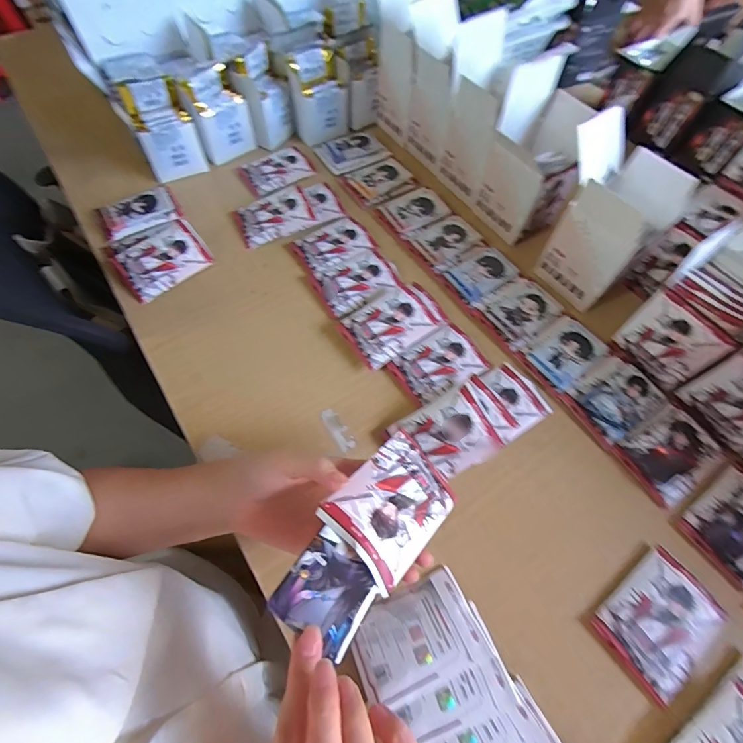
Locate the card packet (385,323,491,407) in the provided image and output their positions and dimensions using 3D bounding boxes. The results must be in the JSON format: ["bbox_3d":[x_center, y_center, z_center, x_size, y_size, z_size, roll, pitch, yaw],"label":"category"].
[{"bbox_3d":[0.079,-0.010,0.452,0.100,0.007,0.069,-33,68,-15],"label":"card packet"}]

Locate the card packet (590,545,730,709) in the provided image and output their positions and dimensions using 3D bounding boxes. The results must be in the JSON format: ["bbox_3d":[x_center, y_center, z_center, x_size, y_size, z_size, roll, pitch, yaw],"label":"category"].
[{"bbox_3d":[0.249,0.213,0.342,0.101,0.008,0.073,-34,68,-15],"label":"card packet"}]

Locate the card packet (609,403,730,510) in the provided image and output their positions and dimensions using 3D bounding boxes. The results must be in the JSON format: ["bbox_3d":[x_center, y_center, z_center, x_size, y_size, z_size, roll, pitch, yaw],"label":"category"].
[{"bbox_3d":[0.310,0.084,0.411,0.095,0.017,0.074,-30,67,-13],"label":"card packet"}]

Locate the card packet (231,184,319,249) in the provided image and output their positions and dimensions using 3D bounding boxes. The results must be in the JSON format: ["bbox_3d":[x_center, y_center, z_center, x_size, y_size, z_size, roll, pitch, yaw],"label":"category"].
[{"bbox_3d":[-0.135,-0.215,0.551,0.102,0.013,0.071,-25,77,-3],"label":"card packet"}]

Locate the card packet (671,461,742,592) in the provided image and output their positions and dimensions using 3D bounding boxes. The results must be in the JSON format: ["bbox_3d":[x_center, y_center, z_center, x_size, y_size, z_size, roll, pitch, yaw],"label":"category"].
[{"bbox_3d":[0.356,0.145,0.382,0.111,0.017,0.073,-33,68,-14],"label":"card packet"}]

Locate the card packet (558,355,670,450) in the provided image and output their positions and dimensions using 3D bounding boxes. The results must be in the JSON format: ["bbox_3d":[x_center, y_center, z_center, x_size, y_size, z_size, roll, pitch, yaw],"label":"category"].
[{"bbox_3d":[0.267,0.029,0.438,0.096,0.014,0.073,-32,68,-14],"label":"card packet"}]

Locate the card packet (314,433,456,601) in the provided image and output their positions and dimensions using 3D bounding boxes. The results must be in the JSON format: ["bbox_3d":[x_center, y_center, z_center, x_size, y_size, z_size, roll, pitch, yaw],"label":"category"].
[{"bbox_3d":[0.019,0.095,0.291,0.071,0.009,0.102,51,42,8],"label":"card packet"}]

